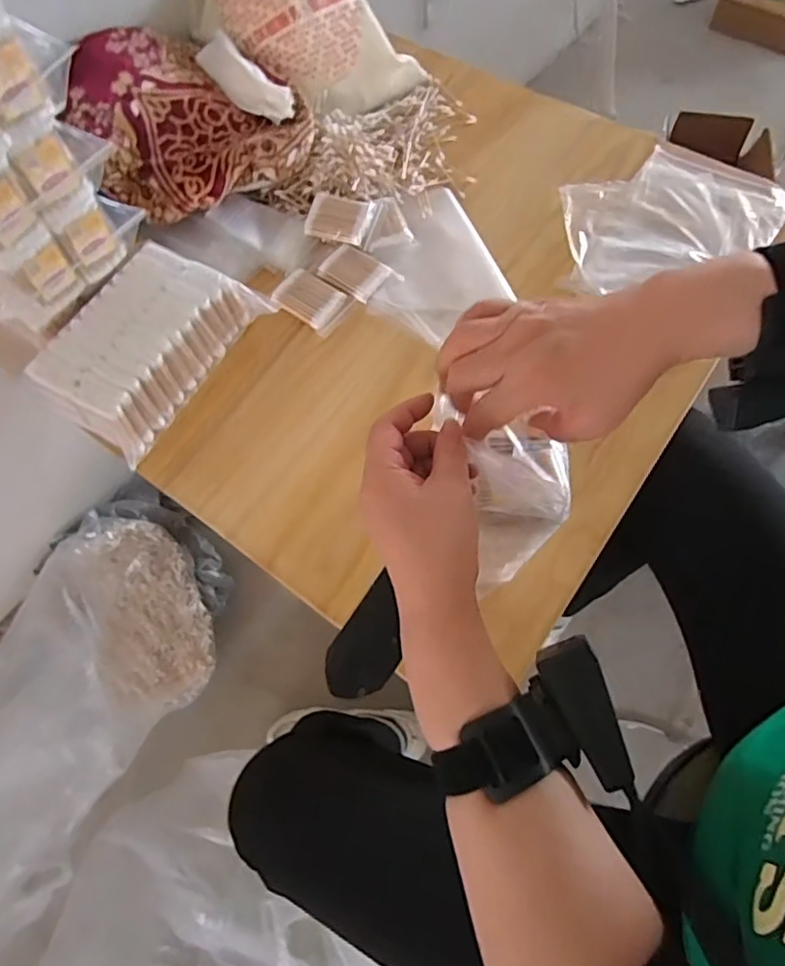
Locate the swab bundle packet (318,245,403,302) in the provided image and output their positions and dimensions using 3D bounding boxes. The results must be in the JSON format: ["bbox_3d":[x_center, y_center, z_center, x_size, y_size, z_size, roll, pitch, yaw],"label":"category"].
[{"bbox_3d":[-0.041,-0.254,0.703,0.084,0.017,0.058,31,69,16],"label":"swab bundle packet"}]

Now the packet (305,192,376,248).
[{"bbox_3d":[-0.065,-0.326,0.717,0.076,0.013,0.060,11,79,1],"label":"packet"}]

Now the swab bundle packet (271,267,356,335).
[{"bbox_3d":[-0.094,-0.218,0.690,0.083,0.015,0.061,32,69,16],"label":"swab bundle packet"}]

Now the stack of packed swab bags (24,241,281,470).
[{"bbox_3d":[-0.257,-0.151,0.624,0.133,0.074,0.230,28,68,14],"label":"stack of packed swab bags"}]

